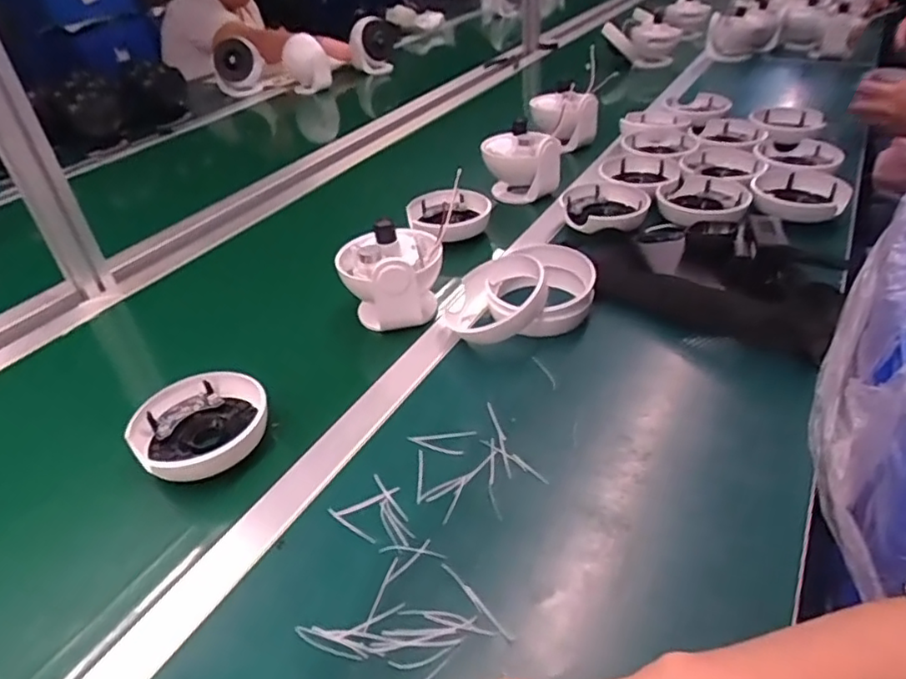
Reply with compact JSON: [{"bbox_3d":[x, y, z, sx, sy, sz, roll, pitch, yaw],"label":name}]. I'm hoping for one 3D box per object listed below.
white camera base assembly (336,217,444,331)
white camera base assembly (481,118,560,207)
[{"bbox_3d":[-0.068,-0.074,0.672,0.111,0.111,0.107,-6,36,-4],"label":"white camera base assembly"},{"bbox_3d":[0.102,-0.257,0.898,0.113,0.102,0.062,1,36,6],"label":"white camera base assembly"}]

